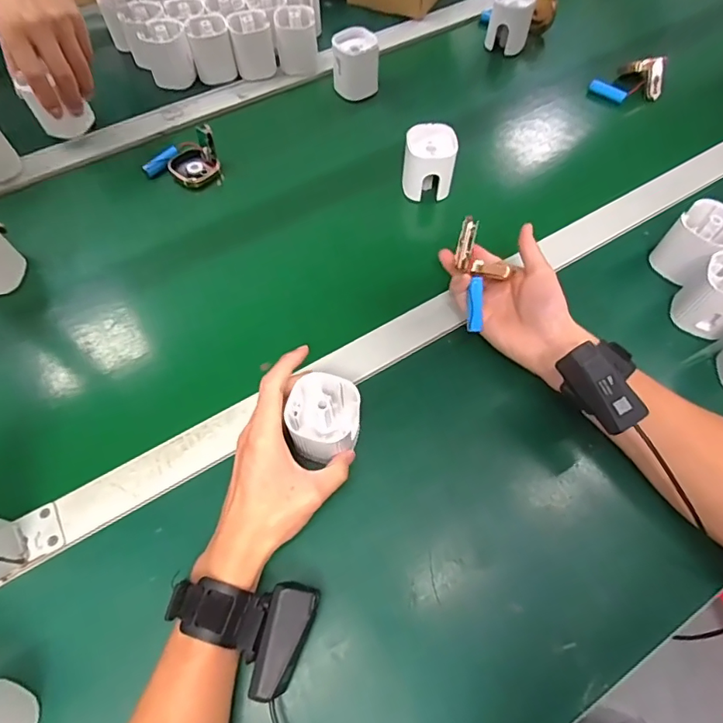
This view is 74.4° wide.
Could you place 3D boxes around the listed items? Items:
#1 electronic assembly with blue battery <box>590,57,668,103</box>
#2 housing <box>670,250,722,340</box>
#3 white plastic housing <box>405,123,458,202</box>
[{"bbox_3d":[0.368,-0.390,0.655,0.091,0.043,0.058,32,66,18],"label":"electronic assembly with blue battery"},{"bbox_3d":[0.340,-0.063,0.448,0.050,0.070,0.057,-38,66,-18],"label":"housing"},{"bbox_3d":[0.078,-0.226,0.544,0.053,0.061,0.052,6,61,5],"label":"white plastic housing"}]

